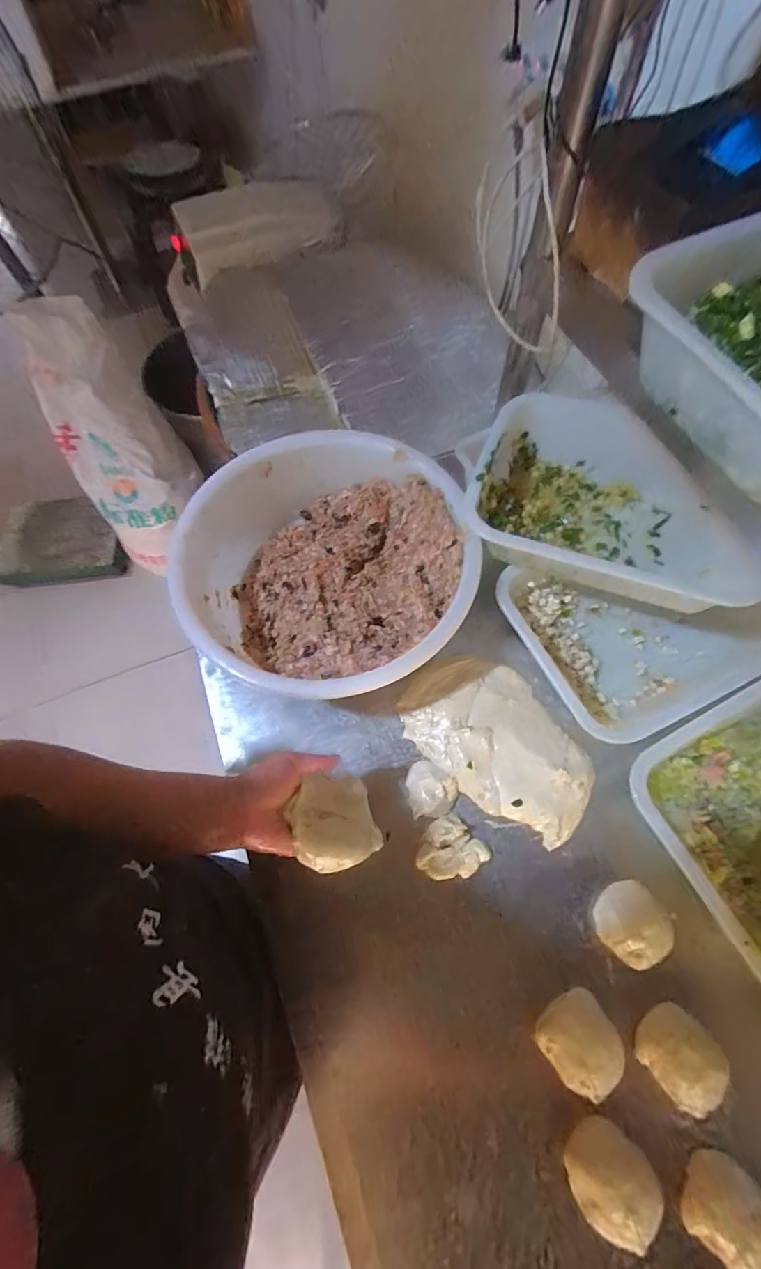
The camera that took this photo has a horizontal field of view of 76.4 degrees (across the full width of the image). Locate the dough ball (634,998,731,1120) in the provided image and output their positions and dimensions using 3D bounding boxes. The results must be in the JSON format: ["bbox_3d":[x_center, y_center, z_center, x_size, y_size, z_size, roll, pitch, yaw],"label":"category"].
[{"bbox_3d":[0.284,0.396,0.450,0.063,0.032,0.070,-37,69,-15],"label":"dough ball"}]

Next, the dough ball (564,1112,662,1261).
[{"bbox_3d":[0.201,0.473,0.416,0.068,0.033,0.066,0,65,1],"label":"dough ball"}]

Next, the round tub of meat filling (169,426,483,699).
[{"bbox_3d":[-0.063,-0.095,0.645,0.370,0.135,0.341,0,65,1],"label":"round tub of meat filling"}]

